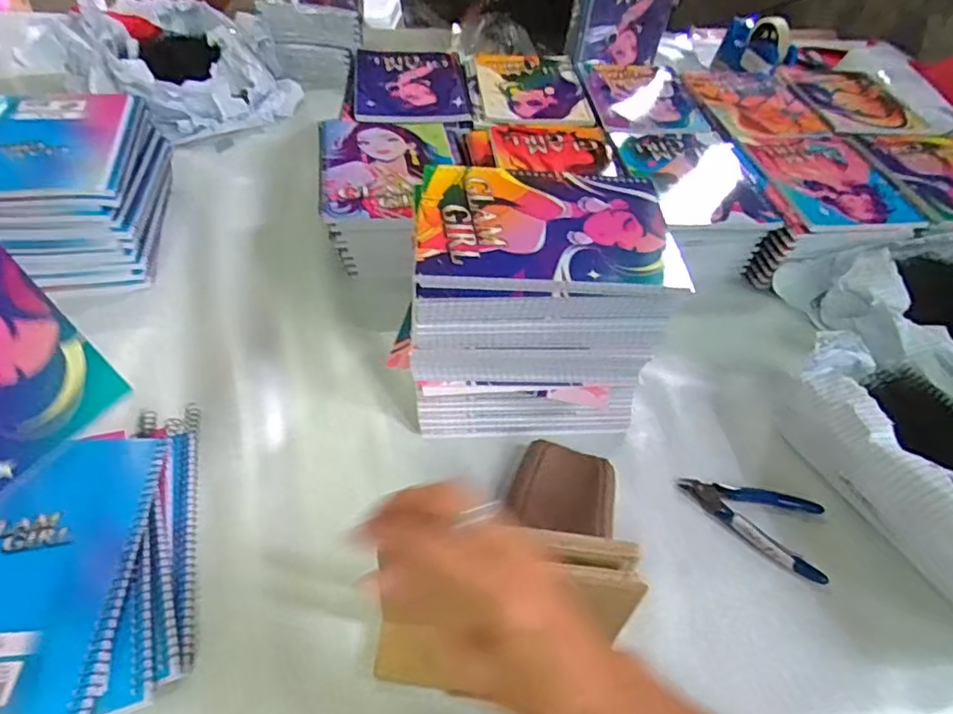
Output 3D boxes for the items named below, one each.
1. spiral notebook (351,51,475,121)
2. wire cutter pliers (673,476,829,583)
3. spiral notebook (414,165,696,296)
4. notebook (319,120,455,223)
[{"bbox_3d":[-0.088,-0.372,0.783,0.147,0.013,0.198,-1,48,-9],"label":"spiral notebook"},{"bbox_3d":[0.231,0.134,0.488,0.116,0.007,0.073,19,48,11],"label":"wire cutter pliers"},{"bbox_3d":[0.055,-0.103,0.456,0.199,0.012,0.146,3,47,-3],"label":"spiral notebook"},{"bbox_3d":[-0.098,-0.217,0.650,0.147,0.009,0.196,-4,49,-12],"label":"notebook"}]

